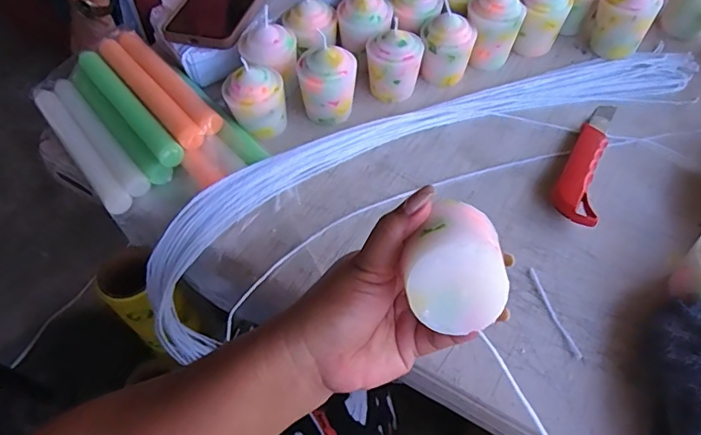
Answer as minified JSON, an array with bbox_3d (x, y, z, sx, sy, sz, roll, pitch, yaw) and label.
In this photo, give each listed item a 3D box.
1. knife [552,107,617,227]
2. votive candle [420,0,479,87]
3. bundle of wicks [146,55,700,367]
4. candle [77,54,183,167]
[{"bbox_3d":[0.223,-0.061,0.462,0.037,0.019,0.166,19,59,15],"label":"knife"},{"bbox_3d":[0.100,-0.175,0.513,0.054,0.064,0.045,12,58,10],"label":"votive candle"},{"bbox_3d":[0.073,-0.064,0.520,0.604,0.128,0.131,-24,58,-13],"label":"bundle of wicks"},{"bbox_3d":[-0.221,-0.108,0.489,0.024,0.022,0.180,-37,62,-20],"label":"candle"}]

